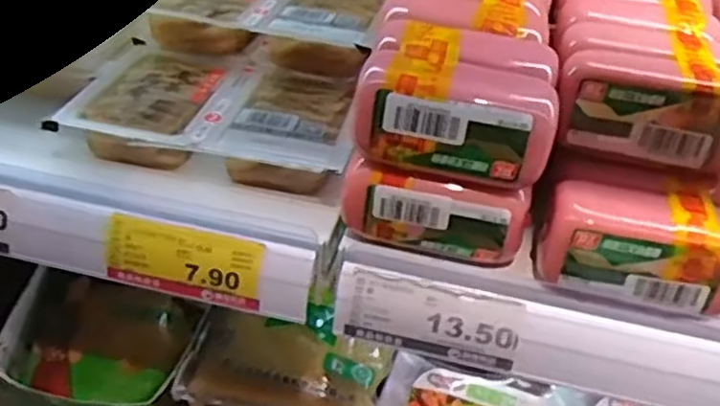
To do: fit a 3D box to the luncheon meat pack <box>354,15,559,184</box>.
[{"bbox_3d":[0.054,-0.055,0.385,0.101,0.048,0.080,11,34,6],"label":"luncheon meat pack"}]

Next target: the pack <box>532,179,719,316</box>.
[{"bbox_3d":[0.145,0.021,0.381,0.101,0.043,0.041,12,34,8],"label":"pack"}]

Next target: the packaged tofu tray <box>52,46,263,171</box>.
[{"bbox_3d":[-0.125,-0.059,0.468,0.090,0.031,0.115,11,34,7],"label":"packaged tofu tray"}]

